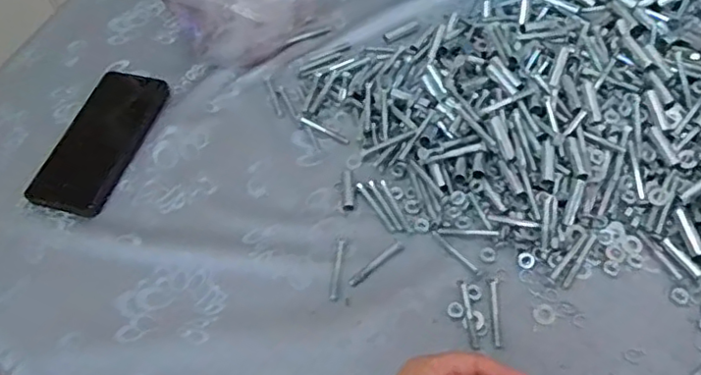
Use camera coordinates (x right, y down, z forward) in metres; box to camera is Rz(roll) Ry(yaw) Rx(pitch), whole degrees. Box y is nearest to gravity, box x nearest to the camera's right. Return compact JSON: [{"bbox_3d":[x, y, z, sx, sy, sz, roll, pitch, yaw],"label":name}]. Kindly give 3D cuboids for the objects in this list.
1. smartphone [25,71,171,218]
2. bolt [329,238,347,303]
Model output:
[{"bbox_3d":[-0.245,-0.048,0.608,0.085,0.010,0.163,10,57,11],"label":"smartphone"},{"bbox_3d":[-0.011,0.068,0.514,0.007,0.004,0.055,4,57,8],"label":"bolt"}]

